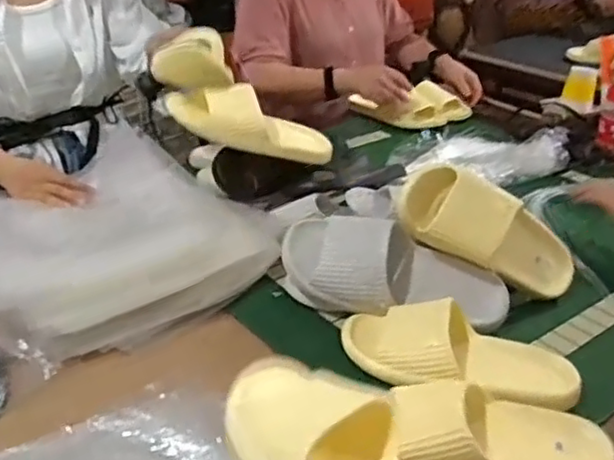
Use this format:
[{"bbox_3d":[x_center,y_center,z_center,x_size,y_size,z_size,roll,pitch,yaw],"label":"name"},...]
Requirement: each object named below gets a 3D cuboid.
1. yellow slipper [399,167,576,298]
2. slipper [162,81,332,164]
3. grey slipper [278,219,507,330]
[{"bbox_3d":[0.239,0.003,0.835,0.268,0.101,0.083,25,-2,-7],"label":"yellow slipper"},{"bbox_3d":[-0.075,-0.160,0.973,0.254,0.078,0.062,15,21,-28],"label":"slipper"},{"bbox_3d":[0.108,0.055,0.816,0.288,0.122,0.085,11,-10,6],"label":"grey slipper"}]

